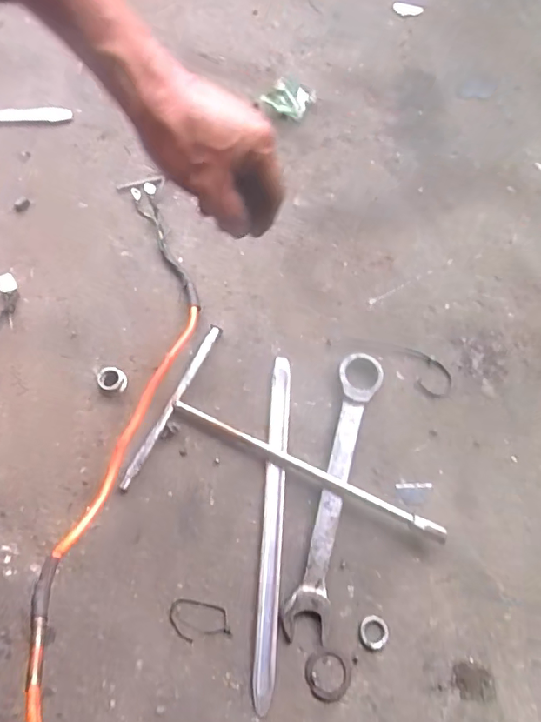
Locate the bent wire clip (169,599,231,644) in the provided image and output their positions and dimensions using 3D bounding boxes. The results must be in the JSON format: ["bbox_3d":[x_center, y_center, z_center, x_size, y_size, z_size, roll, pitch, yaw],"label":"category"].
[{"bbox_3d":[-0.057,0.212,0.403,0.051,0.004,0.029,10,66,1],"label":"bent wire clip"}]

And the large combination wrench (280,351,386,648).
[{"bbox_3d":[0.059,0.111,0.449,0.039,0.021,0.252,15,66,3],"label":"large combination wrench"}]

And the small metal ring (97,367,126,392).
[{"bbox_3d":[-0.148,0.017,0.467,0.026,0.014,0.020,5,66,-1],"label":"small metal ring"}]

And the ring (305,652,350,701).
[{"bbox_3d":[0.045,0.252,0.400,0.036,0.004,0.034,1,66,-3],"label":"ring"}]

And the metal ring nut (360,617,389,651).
[{"bbox_3d":[0.086,0.224,0.413,0.024,0.004,0.024,9,66,1],"label":"metal ring nut"}]

